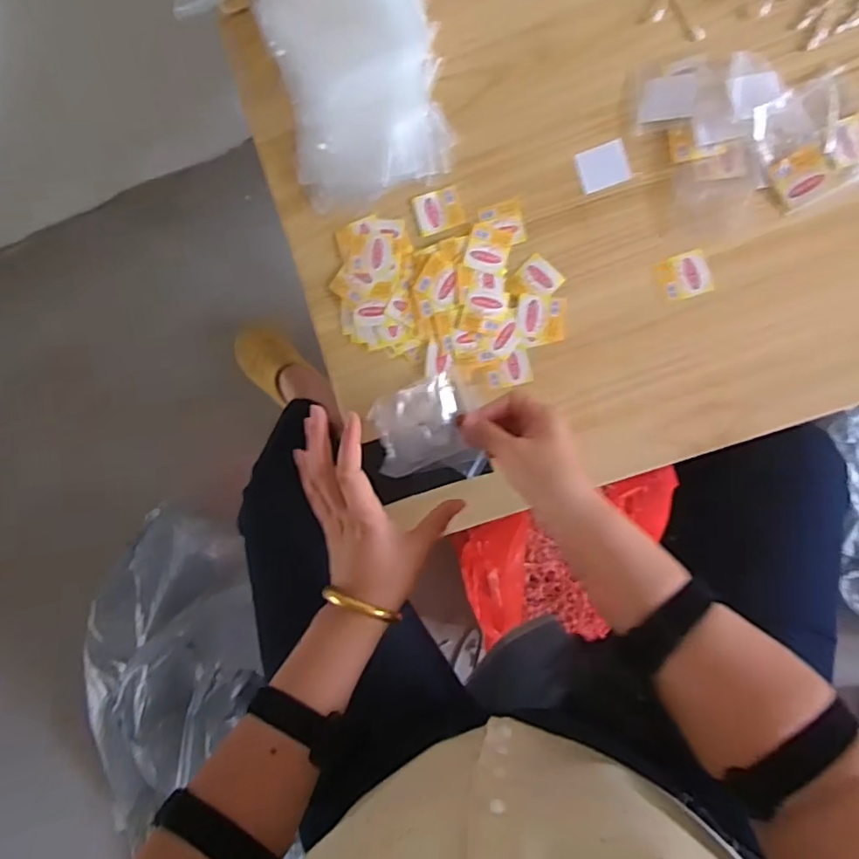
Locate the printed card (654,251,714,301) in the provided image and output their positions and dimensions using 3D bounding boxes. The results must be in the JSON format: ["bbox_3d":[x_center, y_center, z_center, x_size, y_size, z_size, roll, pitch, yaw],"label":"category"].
[{"bbox_3d":[0.224,-0.134,0.525,0.041,0.004,0.038,-18,87,10],"label":"printed card"}]

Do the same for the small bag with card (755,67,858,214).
[{"bbox_3d":[0.328,-0.243,0.499,0.097,0.028,0.089,-23,86,9],"label":"small bag with card"}]

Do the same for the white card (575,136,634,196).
[{"bbox_3d":[0.156,-0.237,0.539,0.043,0.004,0.040,-16,88,10],"label":"white card"}]

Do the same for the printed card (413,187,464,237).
[{"bbox_3d":[0.009,-0.207,0.568,0.043,0.004,0.039,-17,88,10],"label":"printed card"}]

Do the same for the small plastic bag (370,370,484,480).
[{"bbox_3d":[-0.001,0.002,0.490,0.081,0.035,0.080,-14,88,10],"label":"small plastic bag"}]

